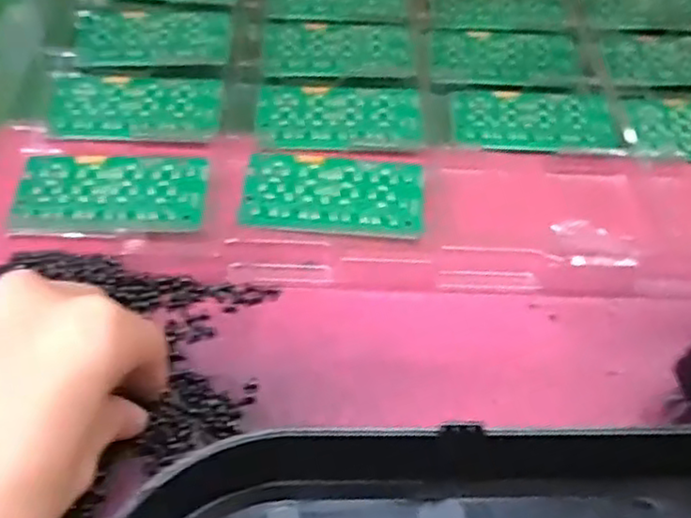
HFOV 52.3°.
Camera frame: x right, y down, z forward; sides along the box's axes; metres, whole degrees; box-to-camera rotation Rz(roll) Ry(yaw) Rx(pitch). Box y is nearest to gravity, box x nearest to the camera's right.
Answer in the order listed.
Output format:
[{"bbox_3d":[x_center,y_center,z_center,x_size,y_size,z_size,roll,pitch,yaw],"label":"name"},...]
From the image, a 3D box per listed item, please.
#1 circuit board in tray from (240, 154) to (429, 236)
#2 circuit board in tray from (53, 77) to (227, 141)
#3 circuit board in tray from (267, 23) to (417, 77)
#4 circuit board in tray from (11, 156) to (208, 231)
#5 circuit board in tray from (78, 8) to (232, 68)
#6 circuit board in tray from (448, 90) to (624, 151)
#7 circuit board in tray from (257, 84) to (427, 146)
[{"bbox_3d":[-0.005,-0.034,0.365,0.092,0.007,0.046,4,50,0],"label":"circuit board in tray"},{"bbox_3d":[-0.119,-0.088,0.402,0.095,0.005,0.054,-1,50,-5],"label":"circuit board in tray"},{"bbox_3d":[-0.003,-0.137,0.459,0.093,0.006,0.054,0,50,-4],"label":"circuit board in tray"},{"bbox_3d":[-0.117,-0.034,0.354,0.091,0.007,0.048,0,50,-4],"label":"circuit board in tray"},{"bbox_3d":[-0.122,-0.141,0.448,0.094,0.004,0.063,0,50,-4],"label":"circuit board in tray"},{"bbox_3d":[0.113,-0.085,0.422,0.097,0.004,0.053,-1,50,-4],"label":"circuit board in tray"},{"bbox_3d":[-0.003,-0.084,0.411,0.094,0.005,0.051,0,50,-3],"label":"circuit board in tray"}]

